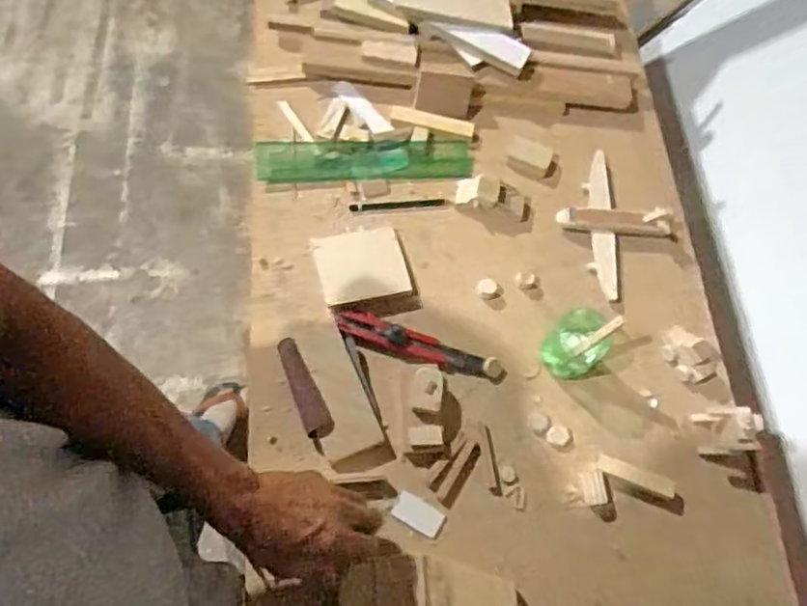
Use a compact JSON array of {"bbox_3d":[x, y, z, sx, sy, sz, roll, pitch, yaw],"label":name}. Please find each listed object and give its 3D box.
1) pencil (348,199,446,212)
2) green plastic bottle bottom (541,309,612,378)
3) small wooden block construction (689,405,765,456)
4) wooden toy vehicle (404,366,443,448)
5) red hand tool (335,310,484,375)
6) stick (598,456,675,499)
[{"bbox_3d":[-0.007,-0.117,0.766,0.113,0.004,0.011,-3,67,-8],"label":"pencil"},{"bbox_3d":[0.187,0.045,0.688,0.062,0.068,0.056,-33,74,-19],"label":"green plastic bottle bottom"},{"bbox_3d":[0.338,0.131,0.661,0.045,0.061,0.048,3,66,-5],"label":"small wooden block construction"},{"bbox_3d":[0.020,0.106,0.658,0.038,0.031,0.081,2,66,-6],"label":"wooden toy vehicle"},{"bbox_3d":[0.006,0.044,0.695,0.163,0.012,0.031,22,66,3],"label":"red hand tool"},{"bbox_3d":[0.238,0.180,0.658,0.079,0.014,0.018,22,66,3],"label":"stick"}]

